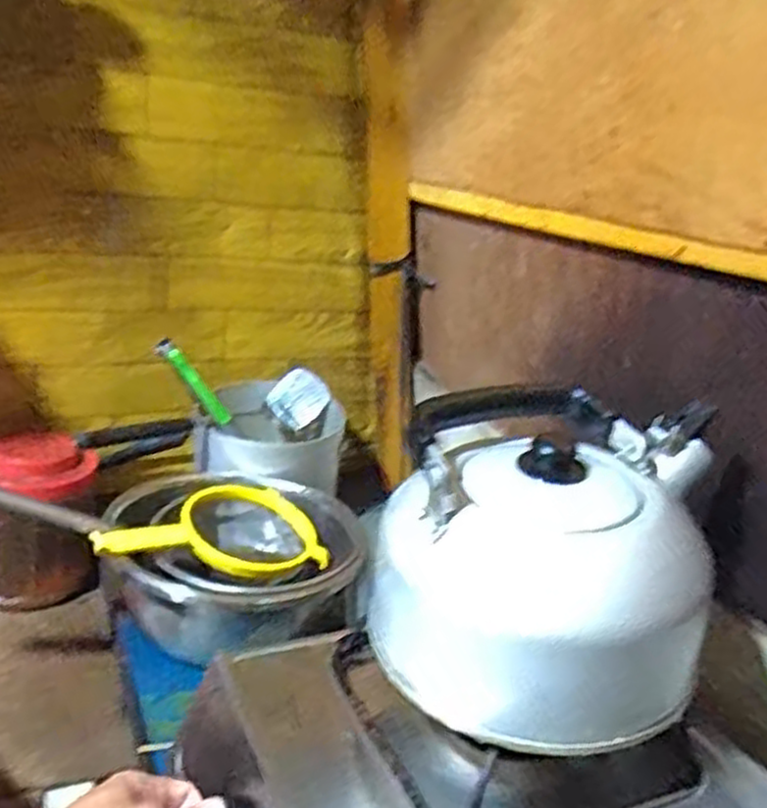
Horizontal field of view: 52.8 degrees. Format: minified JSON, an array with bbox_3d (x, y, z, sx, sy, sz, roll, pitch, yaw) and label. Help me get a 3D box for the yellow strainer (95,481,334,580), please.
[{"bbox_3d":[-0.167,0.132,0.755,0.138,0.065,0.222,23,12,38],"label":"yellow strainer"}]

